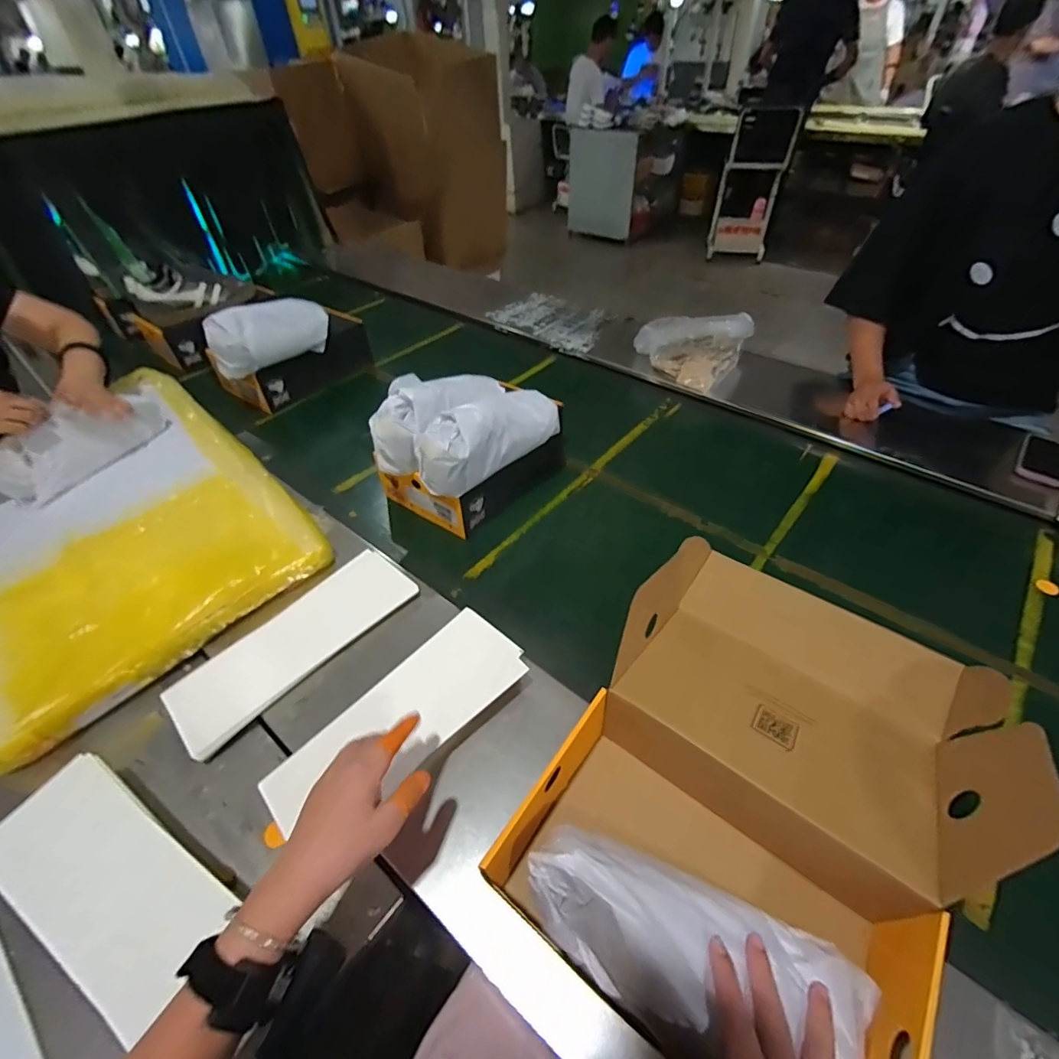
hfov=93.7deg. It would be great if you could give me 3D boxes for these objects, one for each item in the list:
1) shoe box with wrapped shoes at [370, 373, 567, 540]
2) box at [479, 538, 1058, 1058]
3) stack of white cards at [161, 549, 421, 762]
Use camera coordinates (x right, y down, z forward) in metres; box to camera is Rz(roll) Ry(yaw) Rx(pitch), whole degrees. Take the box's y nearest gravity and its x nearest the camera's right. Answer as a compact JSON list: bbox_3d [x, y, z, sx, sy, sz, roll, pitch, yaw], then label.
[{"bbox_3d":[-0.100,-0.164,0.879,0.219,0.212,0.323,34,56,30],"label":"shoe box with wrapped shoes"},{"bbox_3d":[0.246,0.244,0.513,0.340,0.180,0.508,28,53,26],"label":"box"},{"bbox_3d":[-0.322,0.150,0.692,0.123,0.012,0.327,35,55,26],"label":"stack of white cards"}]

